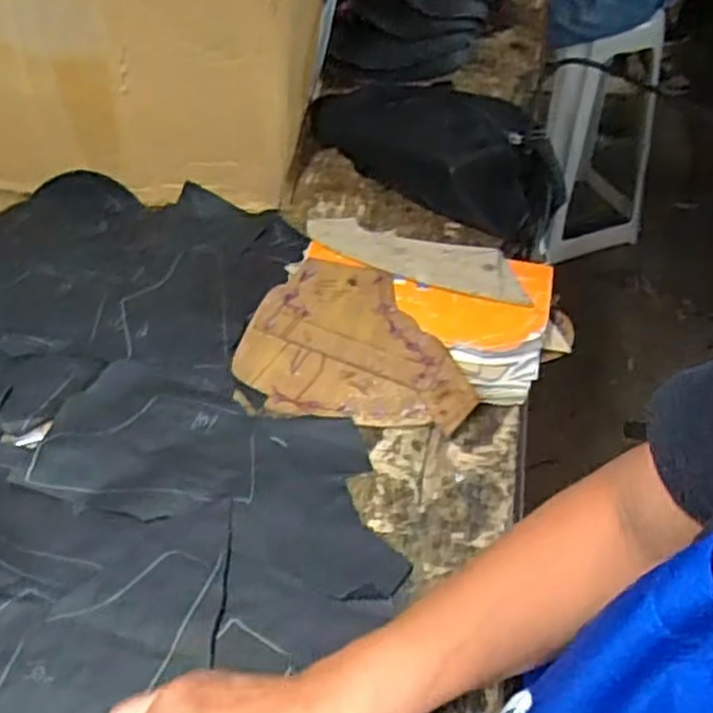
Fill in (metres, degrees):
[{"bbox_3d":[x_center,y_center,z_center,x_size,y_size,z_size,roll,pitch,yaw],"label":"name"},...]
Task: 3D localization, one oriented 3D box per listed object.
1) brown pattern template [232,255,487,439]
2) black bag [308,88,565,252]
[{"bbox_3d":[0.001,-0.014,0.577,0.178,0.011,0.125,7,70,12],"label":"brown pattern template"},{"bbox_3d":[0.078,-0.215,0.758,0.293,0.082,0.105,35,52,29],"label":"black bag"}]

